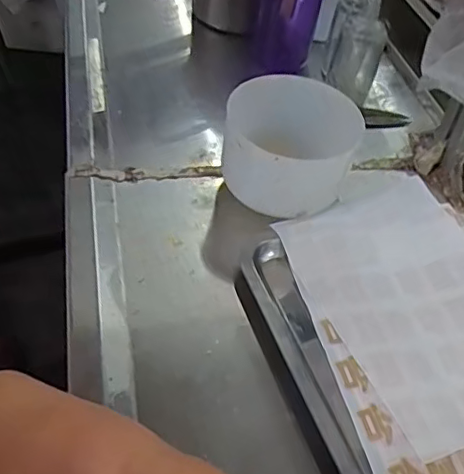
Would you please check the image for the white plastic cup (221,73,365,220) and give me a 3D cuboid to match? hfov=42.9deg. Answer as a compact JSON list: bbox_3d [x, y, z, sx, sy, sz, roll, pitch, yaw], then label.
[{"bbox_3d":[0.050,-0.077,0.530,0.111,0.093,0.091,12,47,5],"label":"white plastic cup"}]

